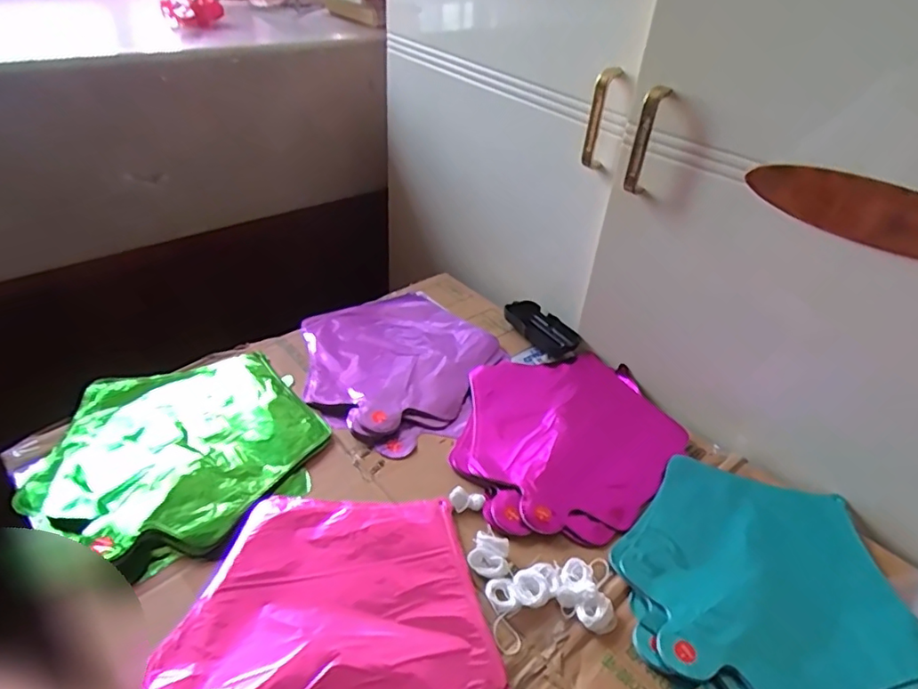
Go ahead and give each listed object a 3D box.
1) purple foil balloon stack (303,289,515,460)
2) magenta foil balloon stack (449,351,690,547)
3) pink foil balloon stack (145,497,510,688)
[{"bbox_3d":[-0.071,0.014,0.683,0.238,0.019,0.254,-25,47,-33],"label":"purple foil balloon stack"},{"bbox_3d":[0.119,0.091,0.601,0.236,0.009,0.247,3,38,-3],"label":"magenta foil balloon stack"},{"bbox_3d":[-0.089,0.212,0.421,0.228,0.014,0.228,3,38,-4],"label":"pink foil balloon stack"}]

